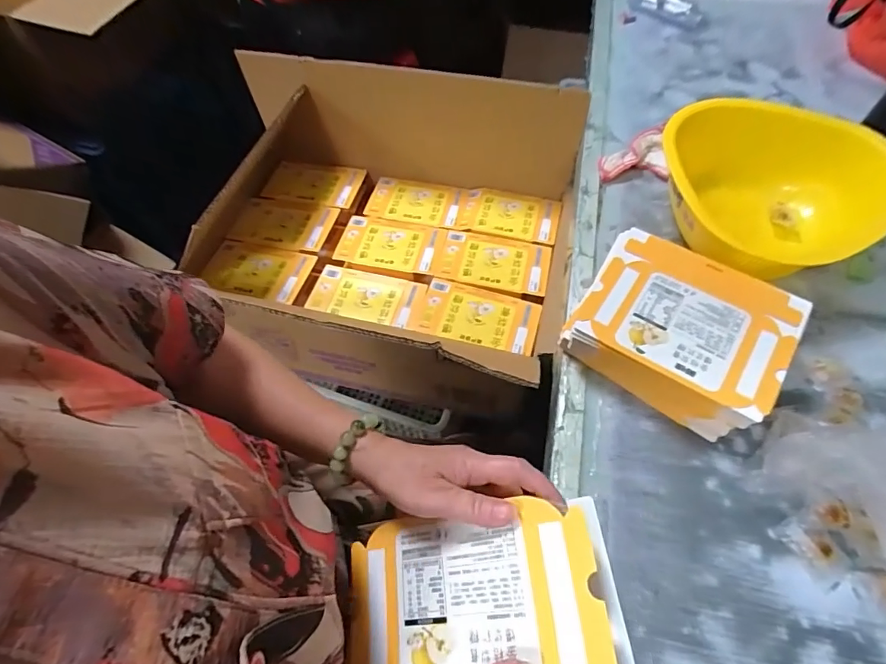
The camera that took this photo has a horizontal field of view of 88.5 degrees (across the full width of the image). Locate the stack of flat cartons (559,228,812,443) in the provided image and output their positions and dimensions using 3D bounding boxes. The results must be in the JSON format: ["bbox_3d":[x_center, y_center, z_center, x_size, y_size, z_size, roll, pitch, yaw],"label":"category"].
[{"bbox_3d":[0.222,0.000,0.438,0.173,0.070,0.138,32,65,19],"label":"stack of flat cartons"}]

